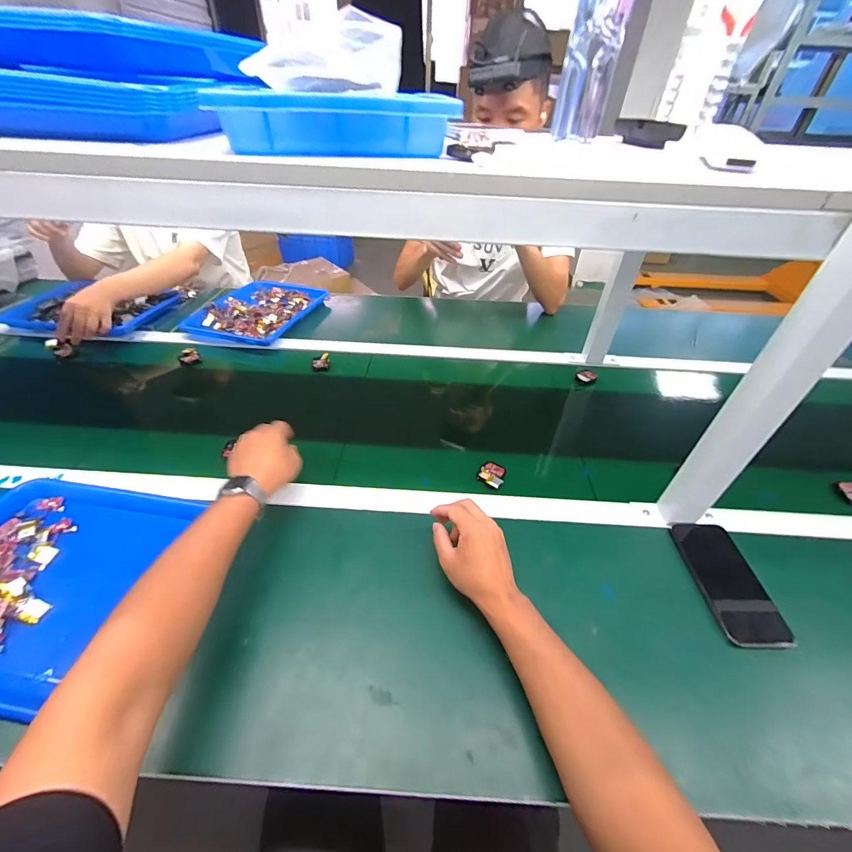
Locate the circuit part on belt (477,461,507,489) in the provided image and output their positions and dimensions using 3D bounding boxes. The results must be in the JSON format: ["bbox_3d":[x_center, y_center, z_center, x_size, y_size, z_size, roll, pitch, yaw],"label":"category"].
[{"bbox_3d":[0.108,0.077,0.624,0.041,0.010,0.052,21,45,19],"label":"circuit part on belt"}]

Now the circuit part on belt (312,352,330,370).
[{"bbox_3d":[-0.232,-0.141,0.851,0.039,0.030,0.028,-8,43,-12],"label":"circuit part on belt"}]

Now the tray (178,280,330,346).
[{"bbox_3d":[-0.437,-0.314,1.021,0.256,0.030,0.320,10,43,8],"label":"tray"}]

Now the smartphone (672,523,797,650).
[{"bbox_3d":[0.388,0.196,0.497,0.070,0.011,0.162,-7,41,6],"label":"smartphone"}]

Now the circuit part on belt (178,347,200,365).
[{"bbox_3d":[-0.520,-0.151,0.847,0.041,0.028,0.029,-23,48,-26],"label":"circuit part on belt"}]

